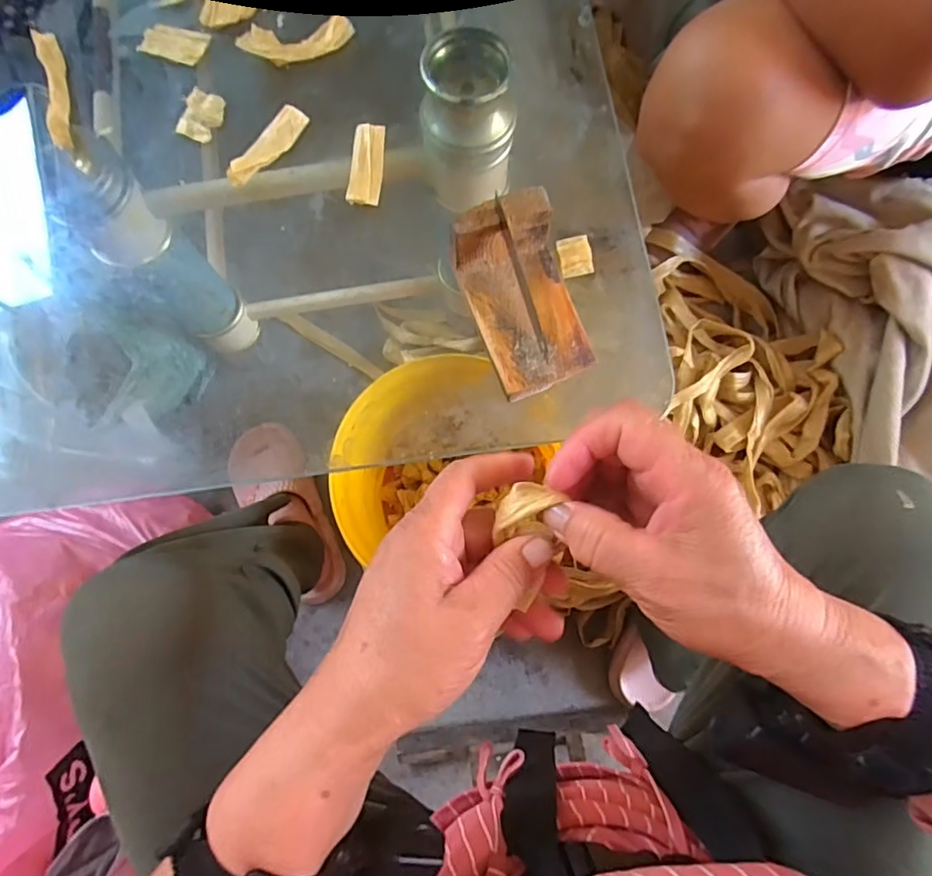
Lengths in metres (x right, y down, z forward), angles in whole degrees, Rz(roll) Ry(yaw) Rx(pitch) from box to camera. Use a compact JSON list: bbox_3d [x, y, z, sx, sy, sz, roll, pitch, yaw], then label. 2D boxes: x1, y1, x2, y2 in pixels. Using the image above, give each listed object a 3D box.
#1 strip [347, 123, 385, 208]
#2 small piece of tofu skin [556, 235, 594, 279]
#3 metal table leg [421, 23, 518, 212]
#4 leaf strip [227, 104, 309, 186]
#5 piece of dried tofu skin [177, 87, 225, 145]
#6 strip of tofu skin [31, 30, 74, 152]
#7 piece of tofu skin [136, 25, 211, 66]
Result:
[{"bbox_3d":[-0.070,-0.193,0.395,0.023,0.008,0.060,2,77,2],"label":"strip"},{"bbox_3d":[0.075,-0.123,0.381,0.022,0.006,0.026,-10,77,-1],"label":"small piece of tofu skin"},{"bbox_3d":[0.005,-0.235,0.596,0.076,0.359,0.072,-2,77,1],"label":"metal table leg"},{"bbox_3d":[-0.140,-0.207,0.397,0.019,0.006,0.073,40,74,-20],"label":"leaf strip"},{"bbox_3d":[-0.193,-0.235,0.410,0.028,0.004,0.041,11,78,4],"label":"piece of dried tofu skin"},{"bbox_3d":[-0.300,-0.256,0.410,0.013,0.016,0.099,-16,77,-2],"label":"strip of tofu skin"},{"bbox_3d":[-0.220,-0.297,0.423,0.051,0.004,0.028,16,78,5],"label":"piece of tofu skin"}]

